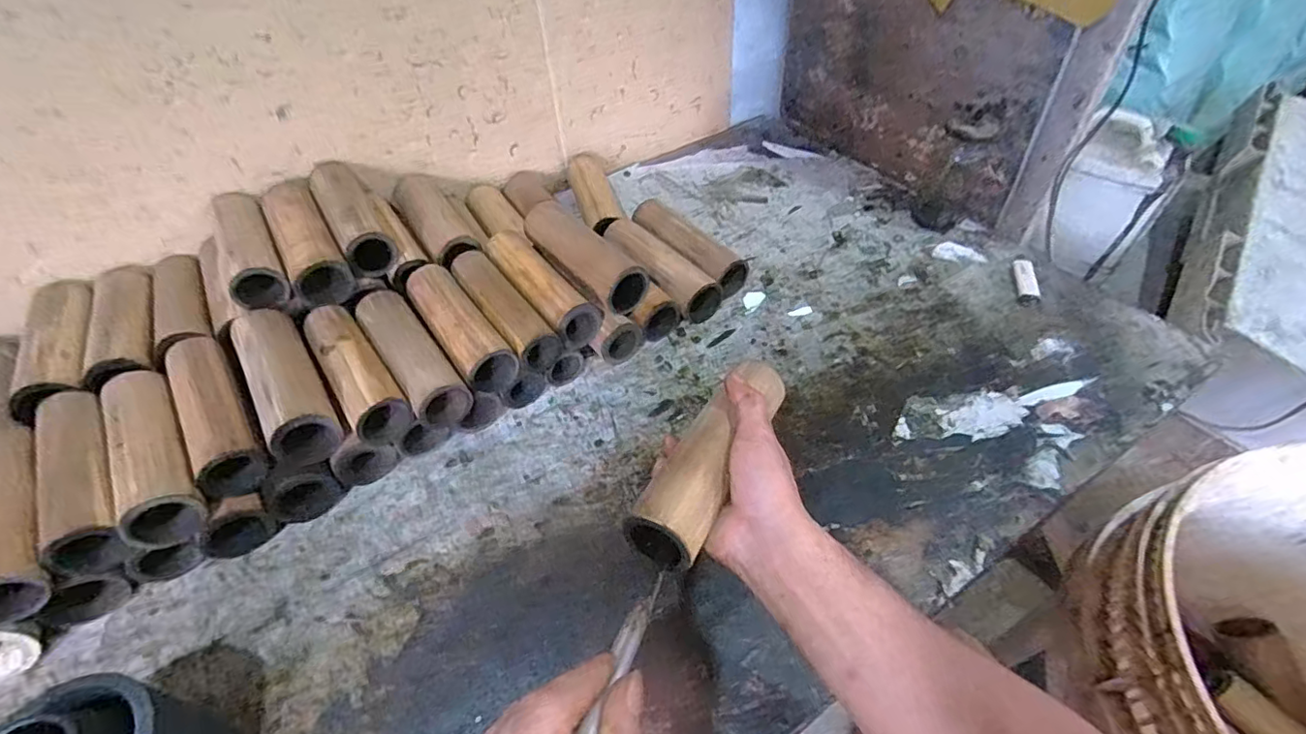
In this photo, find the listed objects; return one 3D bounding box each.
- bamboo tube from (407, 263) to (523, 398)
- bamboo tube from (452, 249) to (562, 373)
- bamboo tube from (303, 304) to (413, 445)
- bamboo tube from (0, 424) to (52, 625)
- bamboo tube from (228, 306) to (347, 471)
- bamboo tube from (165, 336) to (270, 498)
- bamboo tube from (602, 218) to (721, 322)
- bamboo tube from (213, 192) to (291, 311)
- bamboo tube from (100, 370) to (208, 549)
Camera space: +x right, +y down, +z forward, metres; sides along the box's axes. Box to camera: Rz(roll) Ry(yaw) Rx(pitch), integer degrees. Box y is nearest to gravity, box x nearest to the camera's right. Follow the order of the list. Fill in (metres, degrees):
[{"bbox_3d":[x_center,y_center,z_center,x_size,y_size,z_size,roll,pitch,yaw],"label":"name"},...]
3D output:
[{"bbox_3d":[-0.205,-0.042,0.608,0.053,0.059,0.176,-30,49,-23],"label":"bamboo tube"},{"bbox_3d":[-0.165,-0.062,0.628,0.052,0.059,0.183,-31,50,-24],"label":"bamboo tube"},{"bbox_3d":[-0.292,0.006,0.567,0.051,0.058,0.180,-30,50,-23],"label":"bamboo tube"},{"bbox_3d":[-0.516,0.117,0.463,0.051,0.053,0.175,-30,49,-23],"label":"bamboo tube"},{"bbox_3d":[-0.353,0.011,0.552,0.057,0.059,0.177,-29,49,-22],"label":"bamboo tube"},{"bbox_3d":[-0.403,0.038,0.531,0.053,0.057,0.176,-29,49,-22],"label":"bamboo tube"},{"bbox_3d":[0.006,-0.123,0.723,0.060,0.054,0.181,-32,52,-25],"label":"bamboo tube"},{"bbox_3d":[-0.444,-0.130,0.634,0.055,0.059,0.183,-26,48,-20],"label":"bamboo tube"},{"bbox_3d":[-0.438,0.073,0.505,0.055,0.057,0.183,-31,50,-24],"label":"bamboo tube"}]

